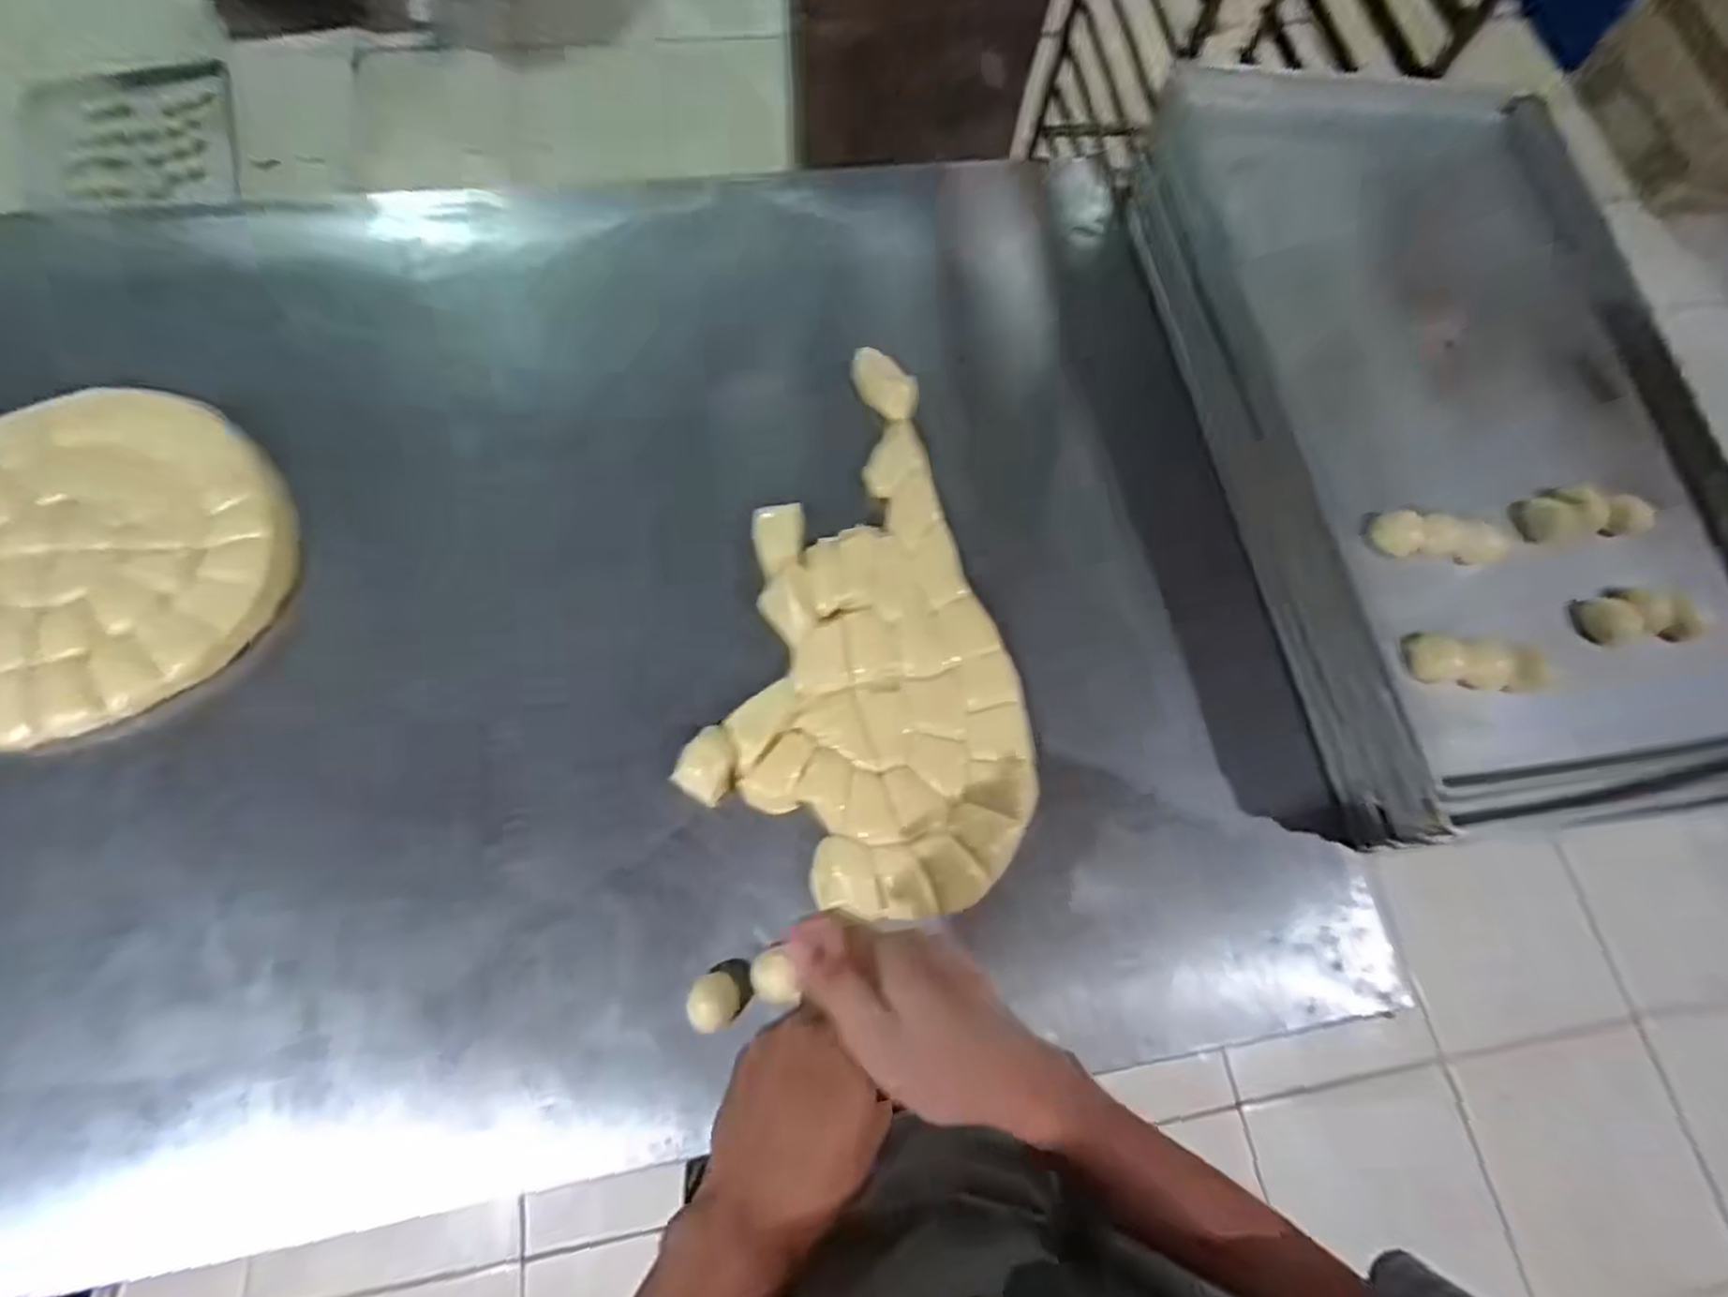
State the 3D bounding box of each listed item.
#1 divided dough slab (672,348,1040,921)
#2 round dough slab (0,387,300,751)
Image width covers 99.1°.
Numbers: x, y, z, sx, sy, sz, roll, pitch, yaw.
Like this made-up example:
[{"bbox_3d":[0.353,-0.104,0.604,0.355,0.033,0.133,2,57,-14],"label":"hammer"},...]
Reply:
[{"bbox_3d":[0.026,-0.029,0.618,0.254,0.020,0.461,12,68,2],"label":"divided dough slab"},{"bbox_3d":[-0.631,-0.072,0.593,0.290,0.038,0.293,2,68,-6],"label":"round dough slab"}]

